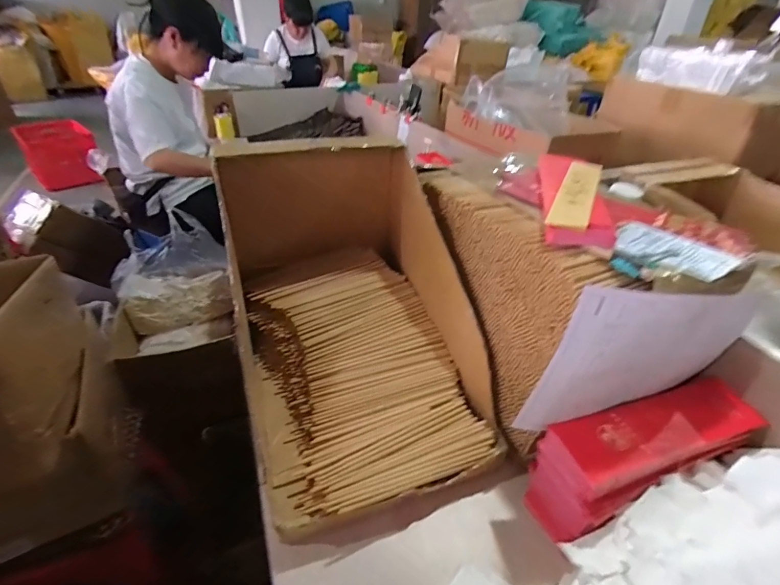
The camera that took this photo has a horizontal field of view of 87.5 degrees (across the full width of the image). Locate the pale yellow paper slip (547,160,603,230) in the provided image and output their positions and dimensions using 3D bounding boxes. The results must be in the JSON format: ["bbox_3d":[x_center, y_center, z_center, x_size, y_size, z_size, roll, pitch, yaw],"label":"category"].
[{"bbox_3d":[0.275,-0.149,0.597,0.050,0.008,0.247,15,38,22],"label":"pale yellow paper slip"}]

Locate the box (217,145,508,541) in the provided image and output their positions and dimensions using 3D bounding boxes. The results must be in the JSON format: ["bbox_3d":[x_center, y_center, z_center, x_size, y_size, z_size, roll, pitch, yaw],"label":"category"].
[{"bbox_3d":[-0.056,0.024,0.638,0.326,0.285,0.503,-11,37,-17],"label":"box"}]

